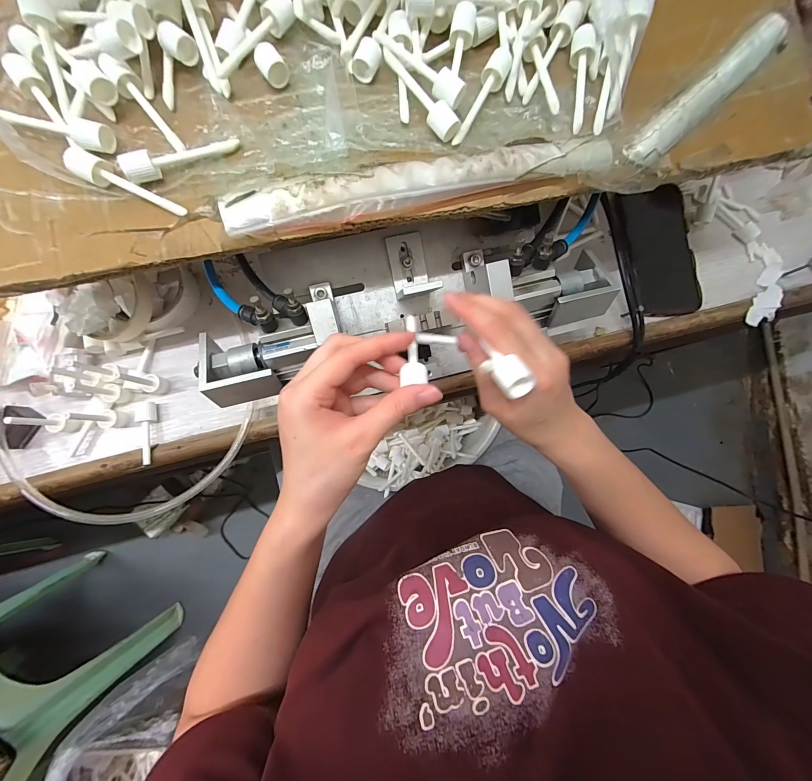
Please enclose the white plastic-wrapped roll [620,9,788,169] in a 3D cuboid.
[{"bbox_3d":[0.242,-0.240,0.276,0.172,0.017,0.026,-44,88,-7],"label":"white plastic-wrapped roll"}]

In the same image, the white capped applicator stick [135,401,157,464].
[{"bbox_3d":[-0.272,0.045,0.360,0.015,0.017,0.065,-7,84,-4],"label":"white capped applicator stick"}]

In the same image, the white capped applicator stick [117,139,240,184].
[{"bbox_3d":[-0.167,-0.177,0.253,0.082,0.018,0.013,-28,86,-6],"label":"white capped applicator stick"}]

